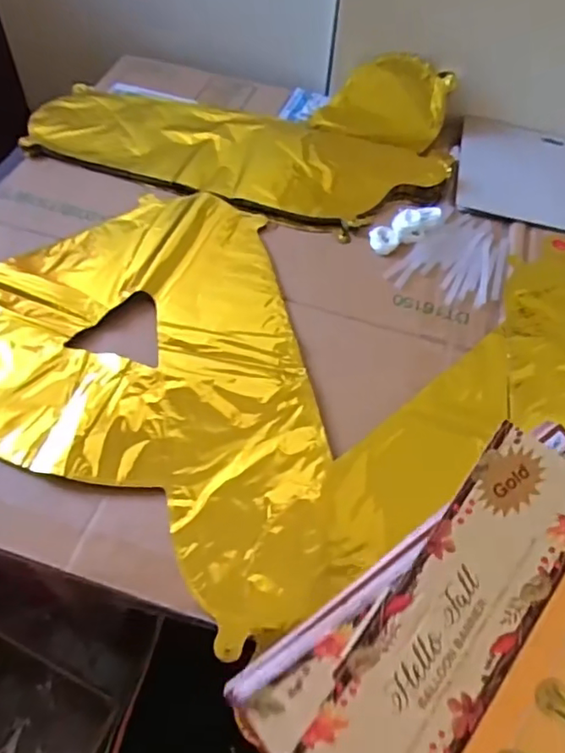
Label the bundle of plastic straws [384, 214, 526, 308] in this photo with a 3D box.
[{"bbox_3d":[0.165,-0.108,0.525,0.083,0.004,0.140,32,58,17],"label":"bundle of plastic straws"}]

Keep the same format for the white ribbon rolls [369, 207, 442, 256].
[{"bbox_3d":[0.111,-0.135,0.526,0.078,0.011,0.029,-28,62,-23],"label":"white ribbon rolls"}]

